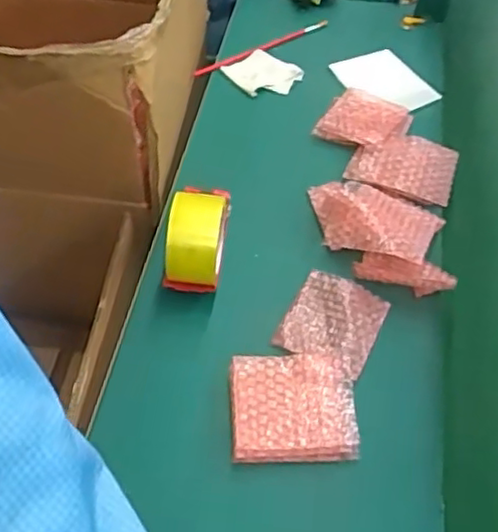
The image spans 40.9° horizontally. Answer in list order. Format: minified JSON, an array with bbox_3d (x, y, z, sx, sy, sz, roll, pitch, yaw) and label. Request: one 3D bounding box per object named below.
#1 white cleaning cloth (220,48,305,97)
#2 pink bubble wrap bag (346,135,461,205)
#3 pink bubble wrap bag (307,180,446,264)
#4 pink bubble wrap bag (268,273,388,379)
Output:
[{"bbox_3d":[0.023,-0.299,1.032,0.086,0.014,0.100,-35,62,-26],"label":"white cleaning cloth"},{"bbox_3d":[0.202,-0.130,0.879,0.133,0.029,0.099,17,53,9],"label":"pink bubble wrap bag"},{"bbox_3d":[0.145,-0.057,0.814,0.158,0.038,0.105,22,54,13],"label":"pink bubble wrap bag"},{"bbox_3d":[0.094,0.060,0.746,0.099,0.011,0.114,23,54,14],"label":"pink bubble wrap bag"}]

